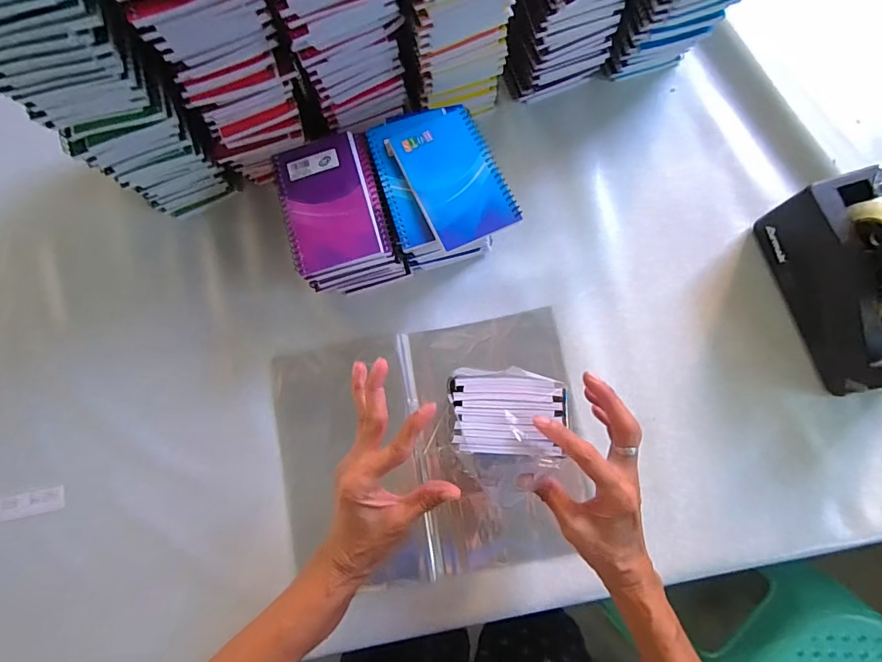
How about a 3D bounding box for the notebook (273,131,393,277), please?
[{"bbox_3d":[-0.106,-0.125,0.440,0.094,0.013,0.128,-15,82,2],"label":"notebook"}]

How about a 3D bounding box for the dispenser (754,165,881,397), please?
[{"bbox_3d":[0.402,-0.047,0.430,0.073,0.119,0.198,-16,79,0],"label":"dispenser"}]

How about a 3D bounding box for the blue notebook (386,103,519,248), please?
[{"bbox_3d":[0.013,-0.149,0.436,0.084,0.009,0.133,-28,79,-2],"label":"blue notebook"}]

